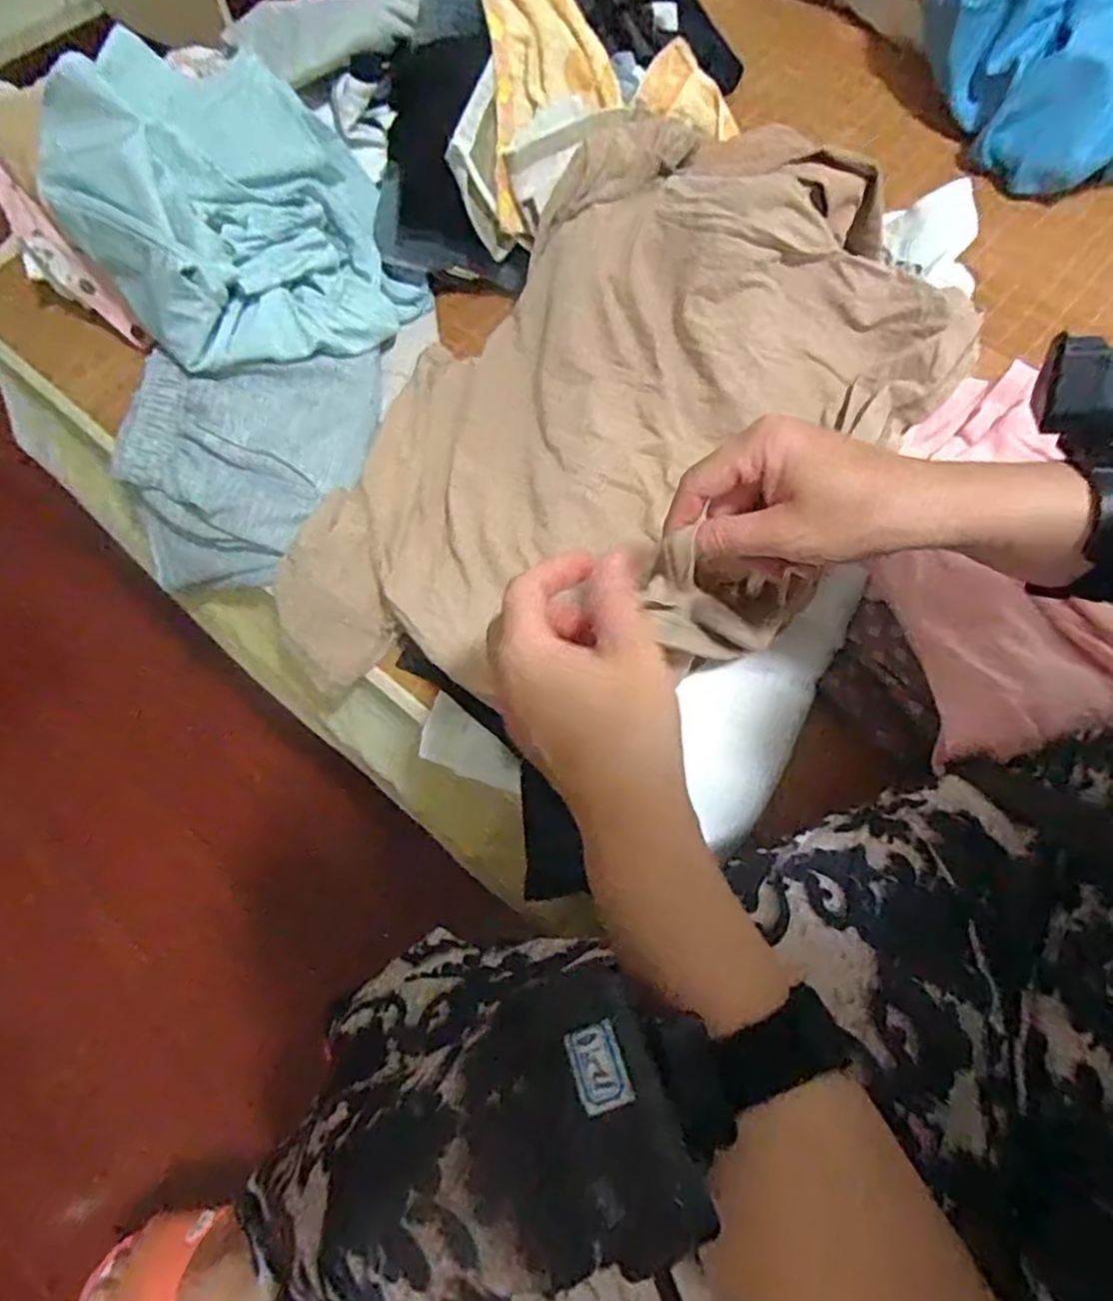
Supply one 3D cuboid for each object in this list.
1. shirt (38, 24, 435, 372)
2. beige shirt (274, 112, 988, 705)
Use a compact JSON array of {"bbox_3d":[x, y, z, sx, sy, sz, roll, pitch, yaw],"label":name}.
[{"bbox_3d":[-0.266,-0.358,0.601,0.223,0.140,0.282,-38,71,-14],"label":"shirt"},{"bbox_3d":[0.049,-0.161,0.530,0.339,0.157,0.512,34,71,14],"label":"beige shirt"}]

